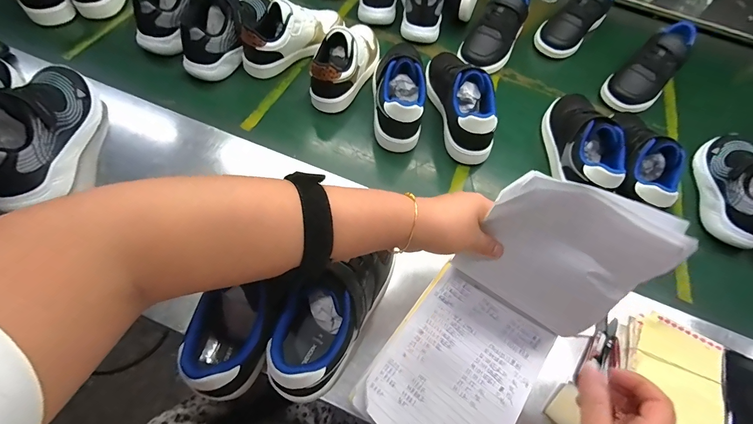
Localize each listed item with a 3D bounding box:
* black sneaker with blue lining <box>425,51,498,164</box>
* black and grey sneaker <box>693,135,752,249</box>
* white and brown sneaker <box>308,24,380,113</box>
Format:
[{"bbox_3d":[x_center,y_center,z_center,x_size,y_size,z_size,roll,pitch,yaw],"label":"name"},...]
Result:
[{"bbox_3d":[0.135,-0.198,0.581,0.086,0.089,0.223,-2,62,-8],"label":"black sneaker with blue lining"},{"bbox_3d":[0.585,-0.049,0.551,0.089,0.083,0.204,20,62,4],"label":"black and grey sneaker"},{"bbox_3d":[-0.045,-0.268,0.607,0.073,0.085,0.195,26,62,8],"label":"white and brown sneaker"}]

